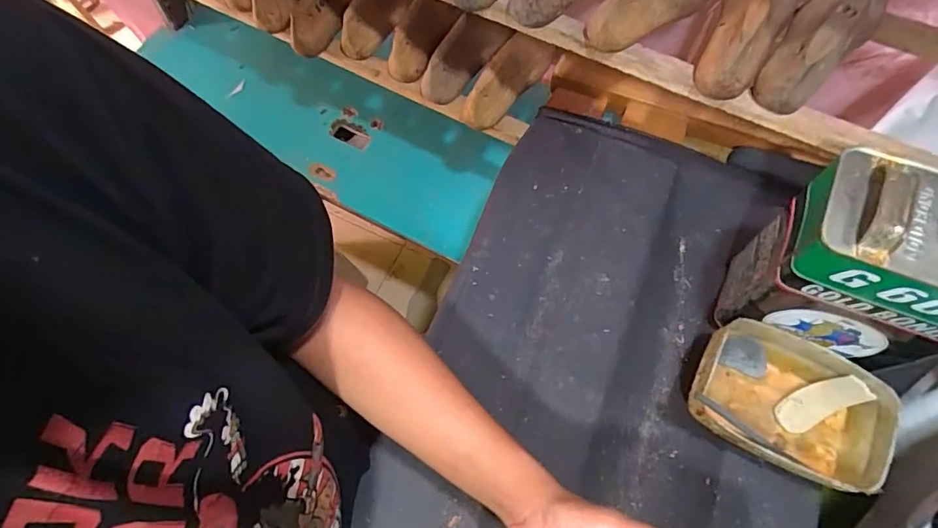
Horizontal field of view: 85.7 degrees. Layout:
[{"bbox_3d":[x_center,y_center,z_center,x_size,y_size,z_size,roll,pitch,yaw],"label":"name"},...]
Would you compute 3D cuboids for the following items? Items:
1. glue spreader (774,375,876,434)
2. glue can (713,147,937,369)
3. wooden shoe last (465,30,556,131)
[{"bbox_3d":[0.378,0.150,0.545,0.089,0.019,0.037,-34,70,19],"label":"glue spreader"},{"bbox_3d":[0.369,0.013,0.490,0.167,0.243,0.110,22,70,9],"label":"glue can"},{"bbox_3d":[0.055,-0.275,0.735,0.059,0.068,0.170,34,72,12],"label":"wooden shoe last"}]

